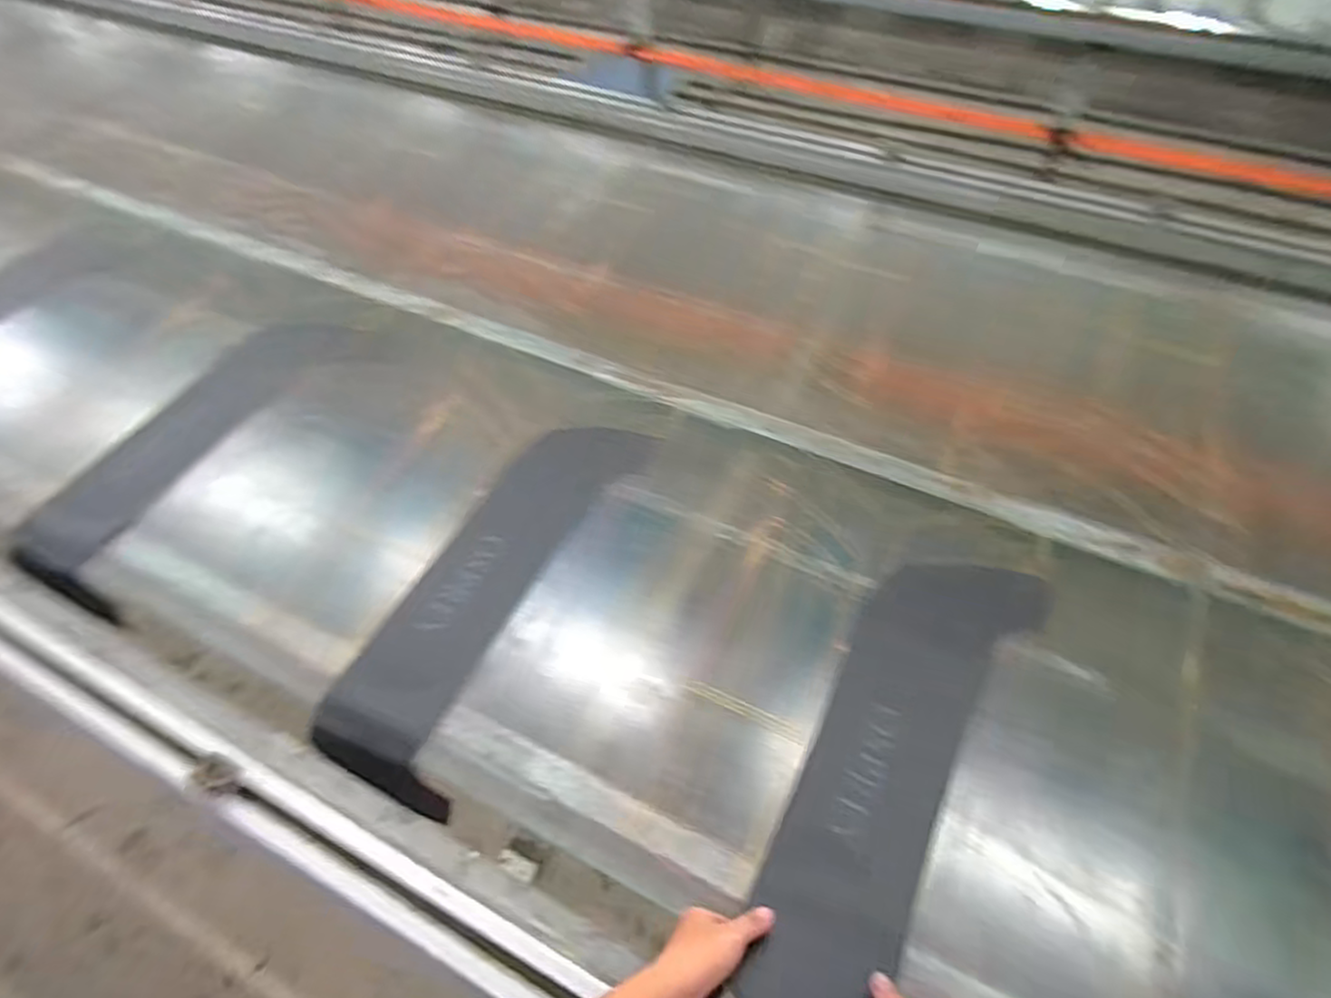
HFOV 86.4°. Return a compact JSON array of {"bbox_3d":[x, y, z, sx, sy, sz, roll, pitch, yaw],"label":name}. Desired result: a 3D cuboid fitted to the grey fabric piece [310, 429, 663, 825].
[{"bbox_3d":[-0.209,0.105,0.898,0.166,0.074,0.524,21,58,16],"label":"grey fabric piece"}]

